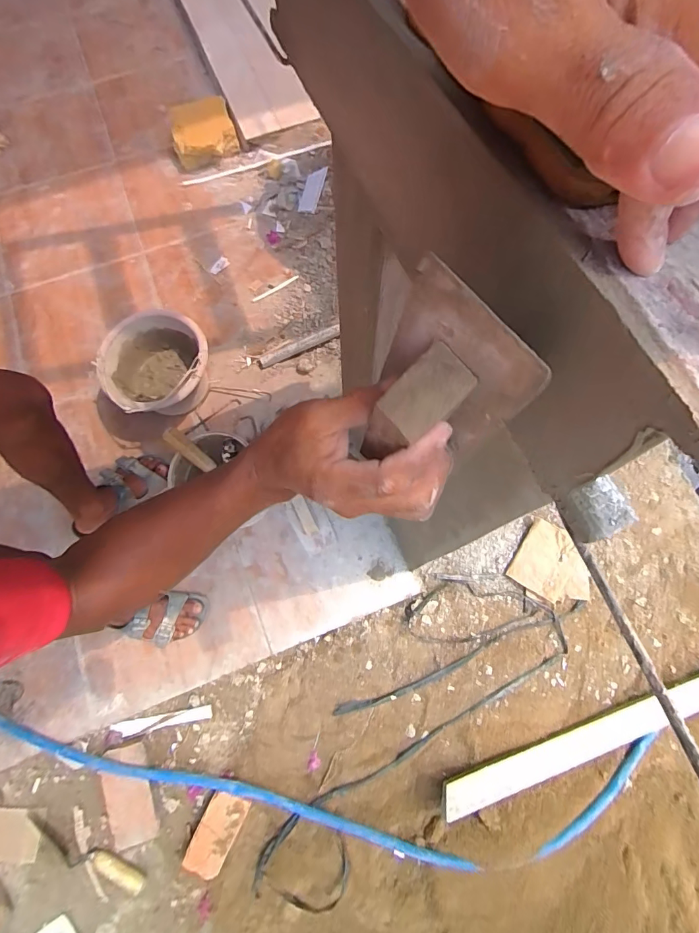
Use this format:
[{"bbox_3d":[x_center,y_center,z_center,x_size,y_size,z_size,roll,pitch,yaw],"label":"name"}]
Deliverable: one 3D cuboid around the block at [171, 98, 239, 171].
[{"bbox_3d":[-0.459,-1.048,1.287,0.195,0.060,0.209,-14,73,-4],"label":"block"}]

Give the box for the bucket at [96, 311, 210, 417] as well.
[{"bbox_3d":[-0.453,-0.230,1.018,0.232,0.173,0.245,0,72,0],"label":"bucket"}]

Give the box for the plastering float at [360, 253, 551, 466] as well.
[{"bbox_3d":[0.038,-0.039,0.209,0.048,0.091,0.079,-39,80,-10],"label":"plastering float"}]

